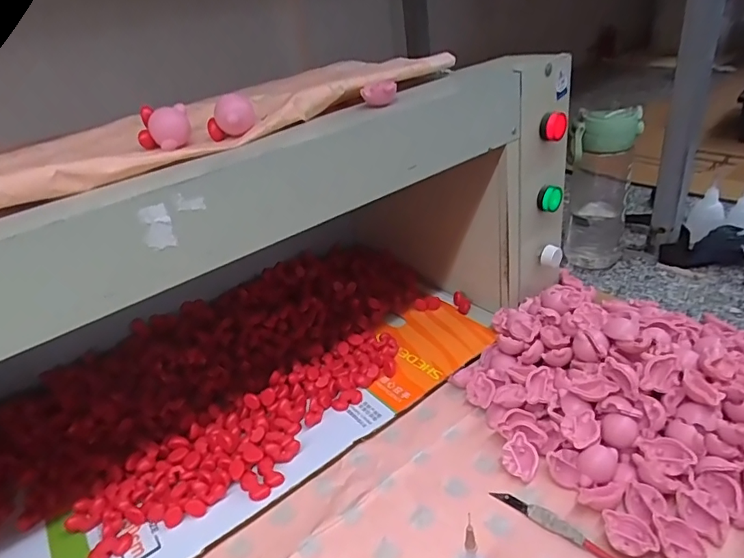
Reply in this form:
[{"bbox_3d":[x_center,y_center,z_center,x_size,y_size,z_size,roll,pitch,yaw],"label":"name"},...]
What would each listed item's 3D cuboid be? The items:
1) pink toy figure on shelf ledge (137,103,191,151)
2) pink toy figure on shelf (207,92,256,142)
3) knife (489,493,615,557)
[{"bbox_3d":[-0.154,-0.112,0.362,0.032,0.026,0.025,-3,31,7],"label":"pink toy figure on shelf ledge"},{"bbox_3d":[-0.104,-0.121,0.362,0.028,0.028,0.025,13,36,30],"label":"pink toy figure on shelf"},{"bbox_3d":[0.146,0.187,0.361,0.119,0.006,0.014,21,40,38],"label":"knife"}]

